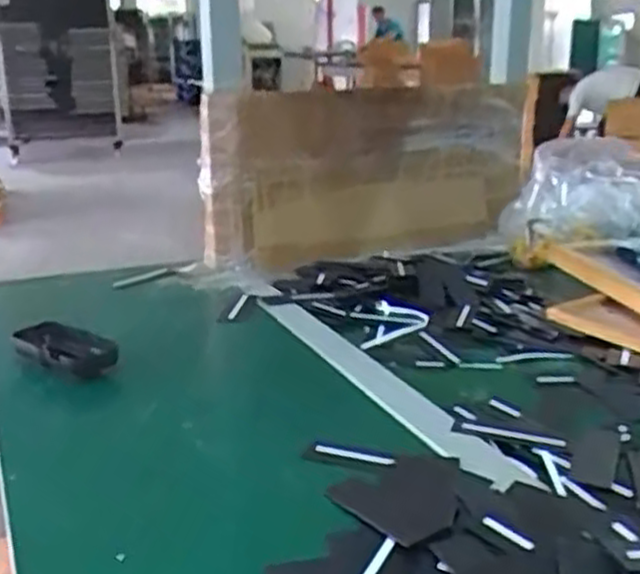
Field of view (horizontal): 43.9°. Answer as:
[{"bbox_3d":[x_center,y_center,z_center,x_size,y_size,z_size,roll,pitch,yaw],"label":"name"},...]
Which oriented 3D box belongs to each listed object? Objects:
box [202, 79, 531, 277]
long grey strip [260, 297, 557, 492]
[{"bbox_3d":[0.086,-0.152,1.163,0.527,0.257,0.176,-13,22,-34],"label":"box"},{"bbox_3d":[0.045,0.081,0.752,0.047,0.007,0.456,-2,16,-25],"label":"long grey strip"}]

